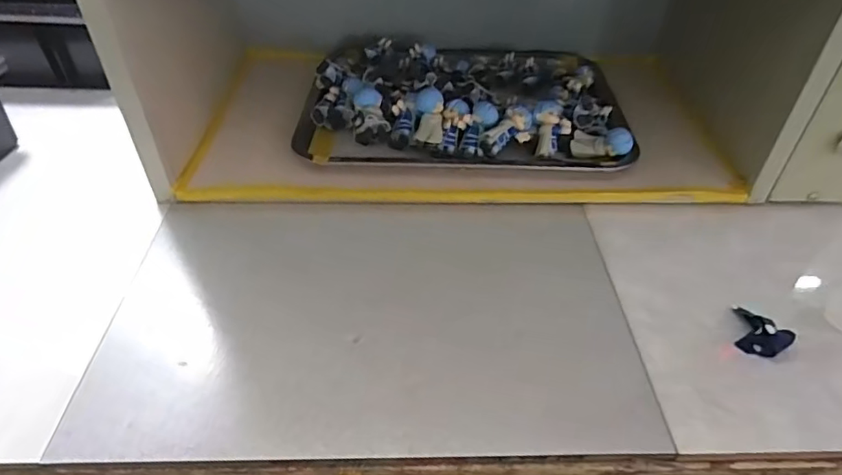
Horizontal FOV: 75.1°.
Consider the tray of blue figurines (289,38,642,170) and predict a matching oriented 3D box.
[{"bbox_3d":[0.047,-0.167,0.617,0.348,0.039,0.253,2,42,0],"label":"tray of blue figurines"}]

